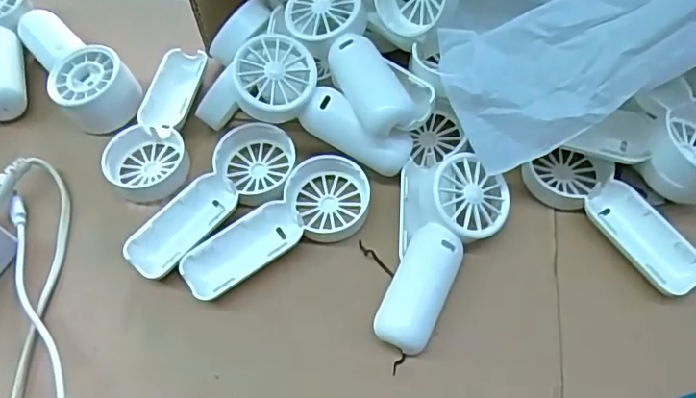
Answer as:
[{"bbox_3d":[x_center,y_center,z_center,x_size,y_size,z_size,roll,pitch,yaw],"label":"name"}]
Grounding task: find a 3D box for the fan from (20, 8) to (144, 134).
[{"bbox_3d":[-0.180,-0.088,0.380,0.048,0.033,0.115,-38,67,-18],"label":"fan"}]

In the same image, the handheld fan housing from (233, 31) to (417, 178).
[{"bbox_3d":[-0.015,-0.049,0.328,0.109,0.025,0.044,34,66,-4],"label":"handheld fan housing"}]

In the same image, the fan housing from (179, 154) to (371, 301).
[{"bbox_3d":[-0.036,0.019,0.318,0.110,0.019,0.045,-38,65,-18],"label":"fan housing"}]

